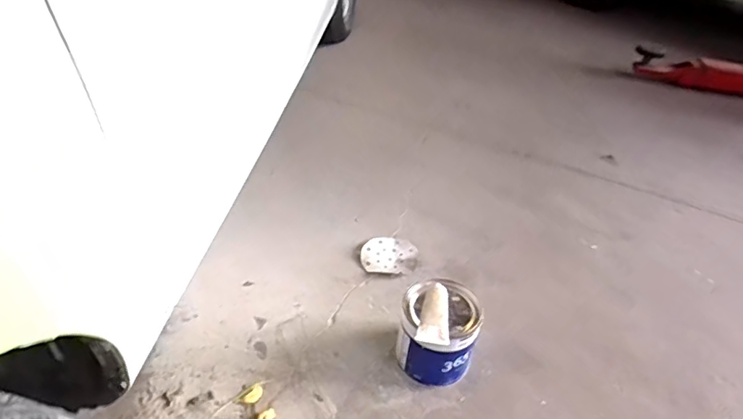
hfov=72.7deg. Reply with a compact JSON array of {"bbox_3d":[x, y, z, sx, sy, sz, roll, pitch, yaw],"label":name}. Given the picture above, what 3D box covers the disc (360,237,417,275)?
[{"bbox_3d":[0.043,0.117,1.232,0.134,0.024,0.117,14,40,10],"label":"disc"}]

